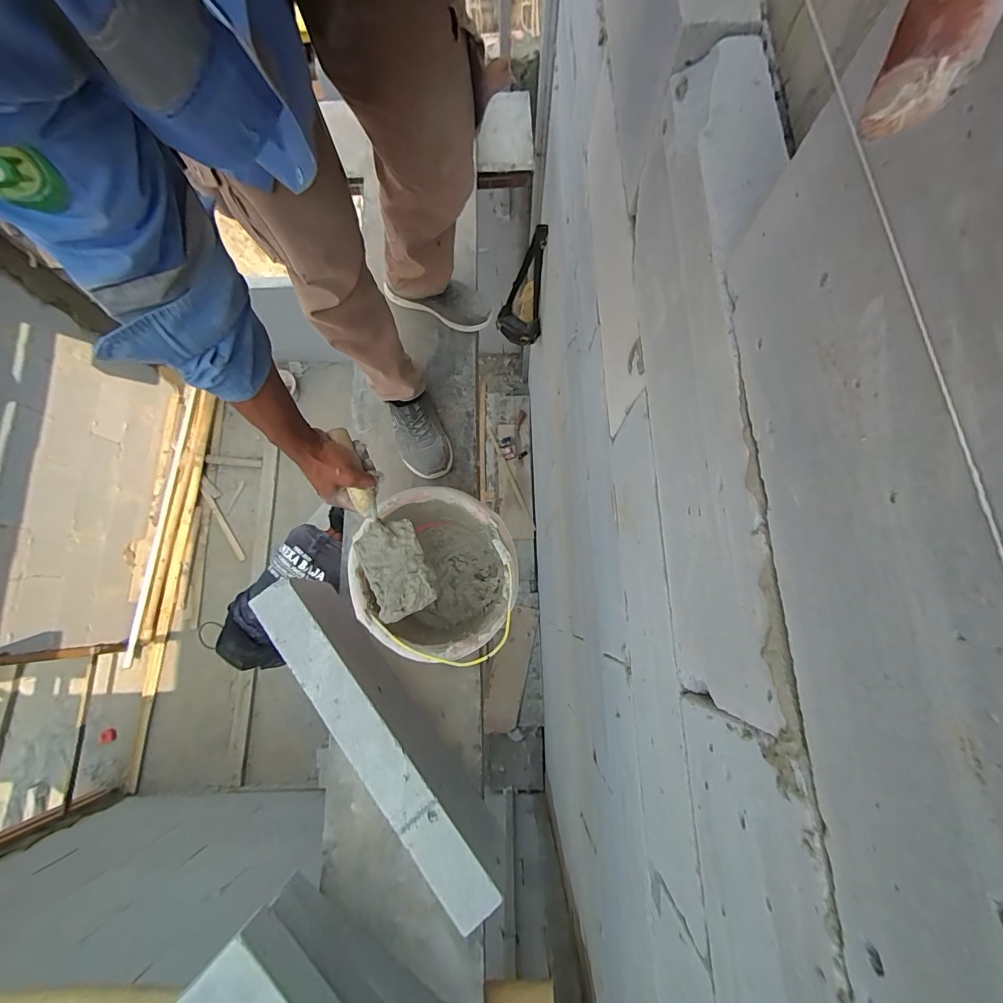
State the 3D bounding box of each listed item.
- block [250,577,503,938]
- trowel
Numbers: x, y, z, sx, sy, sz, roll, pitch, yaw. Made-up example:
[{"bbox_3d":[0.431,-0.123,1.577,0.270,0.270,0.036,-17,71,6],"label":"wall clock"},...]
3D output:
[{"bbox_3d":[-0.213,0.394,0.777,0.085,0.219,0.597,-37,79,-8],"label":"block"},{"bbox_3d":[-0.184,0.035,0.640,0.095,0.058,0.283,-22,92,-5],"label":"trowel"}]

